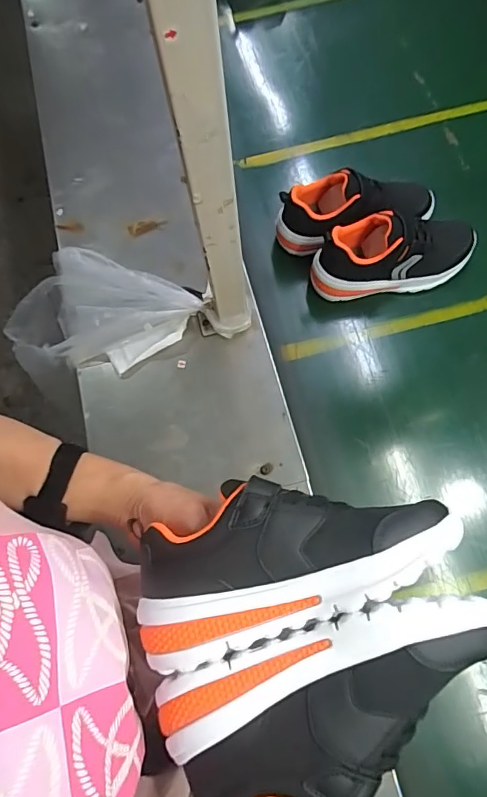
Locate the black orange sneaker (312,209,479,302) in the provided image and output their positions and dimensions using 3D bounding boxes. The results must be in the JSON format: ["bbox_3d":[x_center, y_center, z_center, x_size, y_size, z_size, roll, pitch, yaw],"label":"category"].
[{"bbox_3d":[0.217,-0.207,0.674,0.231,0.097,0.086,-12,73,-1],"label":"black orange sneaker"}]

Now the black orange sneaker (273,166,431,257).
[{"bbox_3d":[0.167,-0.278,0.705,0.235,0.104,0.088,-7,73,1],"label":"black orange sneaker"}]

